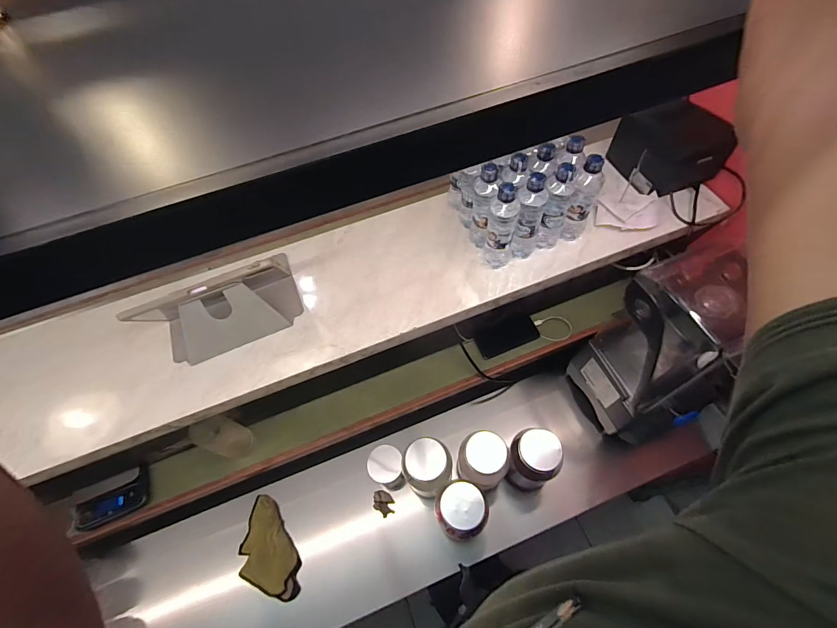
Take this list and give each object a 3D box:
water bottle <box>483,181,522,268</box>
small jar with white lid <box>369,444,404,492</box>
[{"bbox_3d":[0.157,-0.159,0.713,0.056,0.179,0.052,13,62,11],"label":"water bottle"},{"bbox_3d":[-0.082,0.399,0.972,0.088,0.114,0.093,-8,60,0],"label":"small jar with white lid"}]

